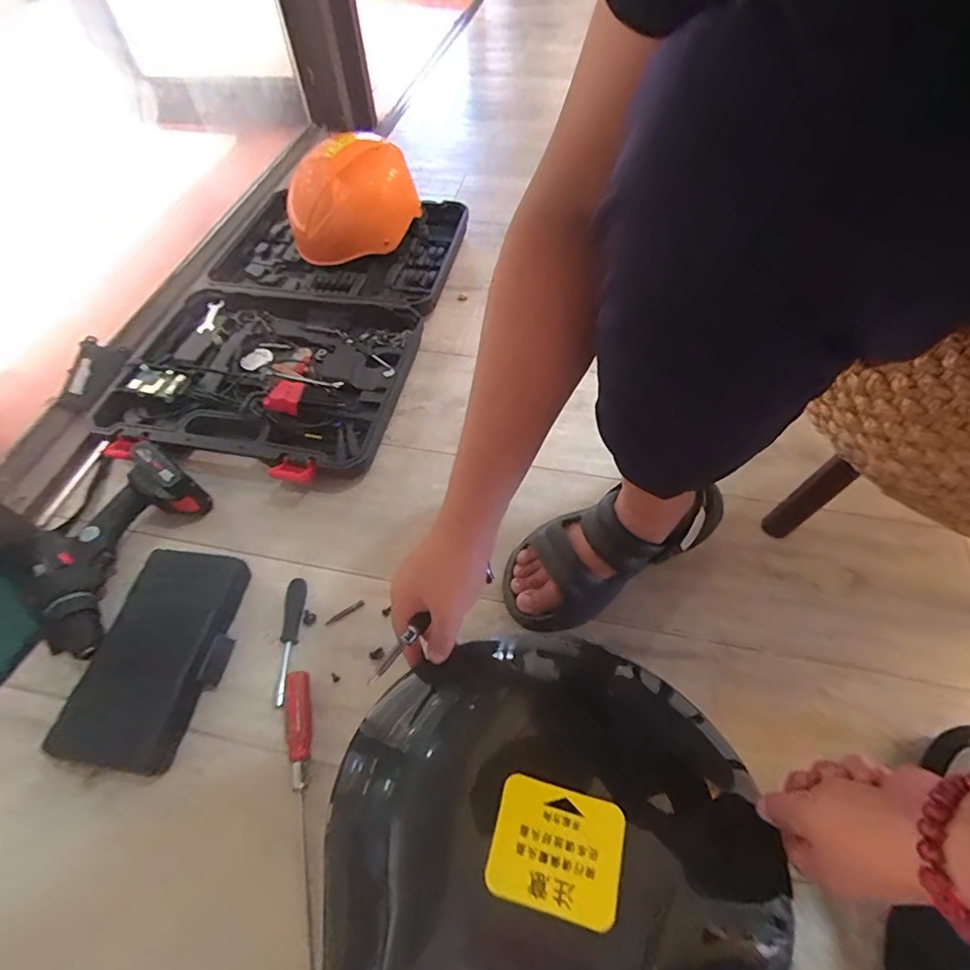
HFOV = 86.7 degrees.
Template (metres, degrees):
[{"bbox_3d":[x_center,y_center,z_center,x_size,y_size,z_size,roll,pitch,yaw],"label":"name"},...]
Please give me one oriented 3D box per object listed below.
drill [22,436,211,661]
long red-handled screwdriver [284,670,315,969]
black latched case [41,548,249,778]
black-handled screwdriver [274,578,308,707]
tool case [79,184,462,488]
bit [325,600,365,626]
[{"bbox_3d":[-0.452,0.069,0.621,0.133,0.071,0.242,14,58,11],"label":"drill"},{"bbox_3d":[-0.176,0.303,0.479,0.030,0.032,0.249,-9,56,-4],"label":"long red-handled screwdriver"},{"bbox_3d":[-0.346,0.176,0.548,0.123,0.062,0.223,7,56,7],"label":"black latched case"},{"bbox_3d":[-0.223,0.171,0.576,0.024,0.015,0.139,-1,56,1],"label":"black-handled screwdriver"},{"bbox_3d":[-0.303,-0.305,0.877,0.423,0.055,0.700,8,57,7],"label":"tool case"},{"bbox_3d":[-0.163,0.148,0.598,0.048,0.004,0.009,-32,61,-18],"label":"bit"}]

